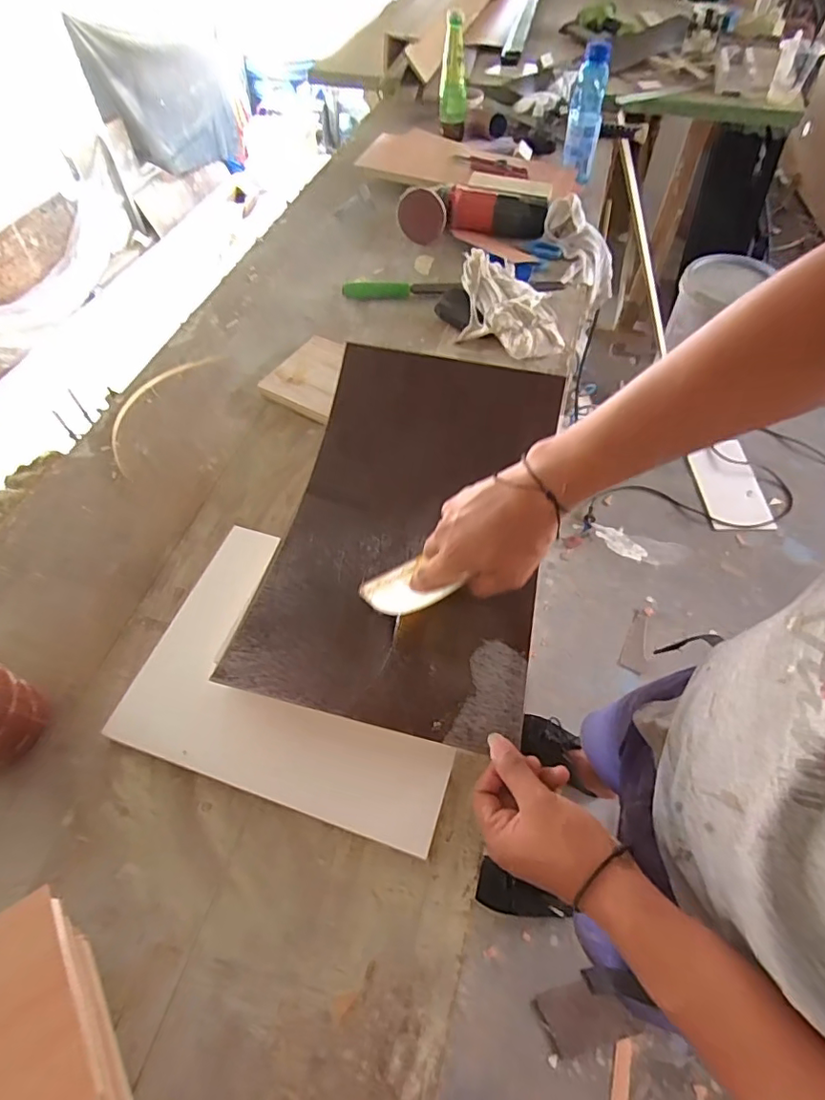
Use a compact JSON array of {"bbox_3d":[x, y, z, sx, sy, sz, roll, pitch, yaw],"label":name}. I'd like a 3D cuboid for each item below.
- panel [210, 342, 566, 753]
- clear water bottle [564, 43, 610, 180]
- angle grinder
[{"bbox_3d":[0.002,-0.033,0.528,0.251,0.068,0.399,10,57,8],"label":"panel"},{"bbox_3d":[0.321,-0.801,0.986,0.064,0.188,0.072,11,57,9],"label":"clear water bottle"},{"bbox_3d":[0.105,-0.602,0.955,0.256,0.072,0.077,3,57,3],"label":"angle grinder"}]

